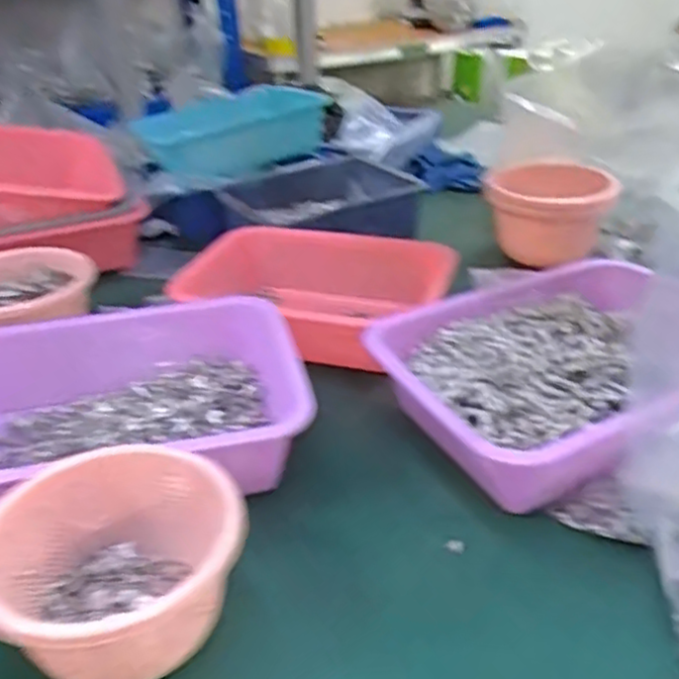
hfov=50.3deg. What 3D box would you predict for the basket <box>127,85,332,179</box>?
[{"bbox_3d":[-0.150,-0.302,1.070,0.275,0.094,0.117,-24,37,-32],"label":"basket"}]

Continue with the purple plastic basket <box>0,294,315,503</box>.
[{"bbox_3d":[-0.182,0.054,0.590,0.303,0.081,0.224,-9,33,-5],"label":"purple plastic basket"}]

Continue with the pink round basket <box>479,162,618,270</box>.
[{"bbox_3d":[0.254,-0.158,0.885,0.151,0.084,0.143,5,32,11],"label":"pink round basket"}]

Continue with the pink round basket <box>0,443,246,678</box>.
[{"bbox_3d":[-0.128,0.139,0.438,0.128,0.082,0.140,-2,31,1],"label":"pink round basket"}]

